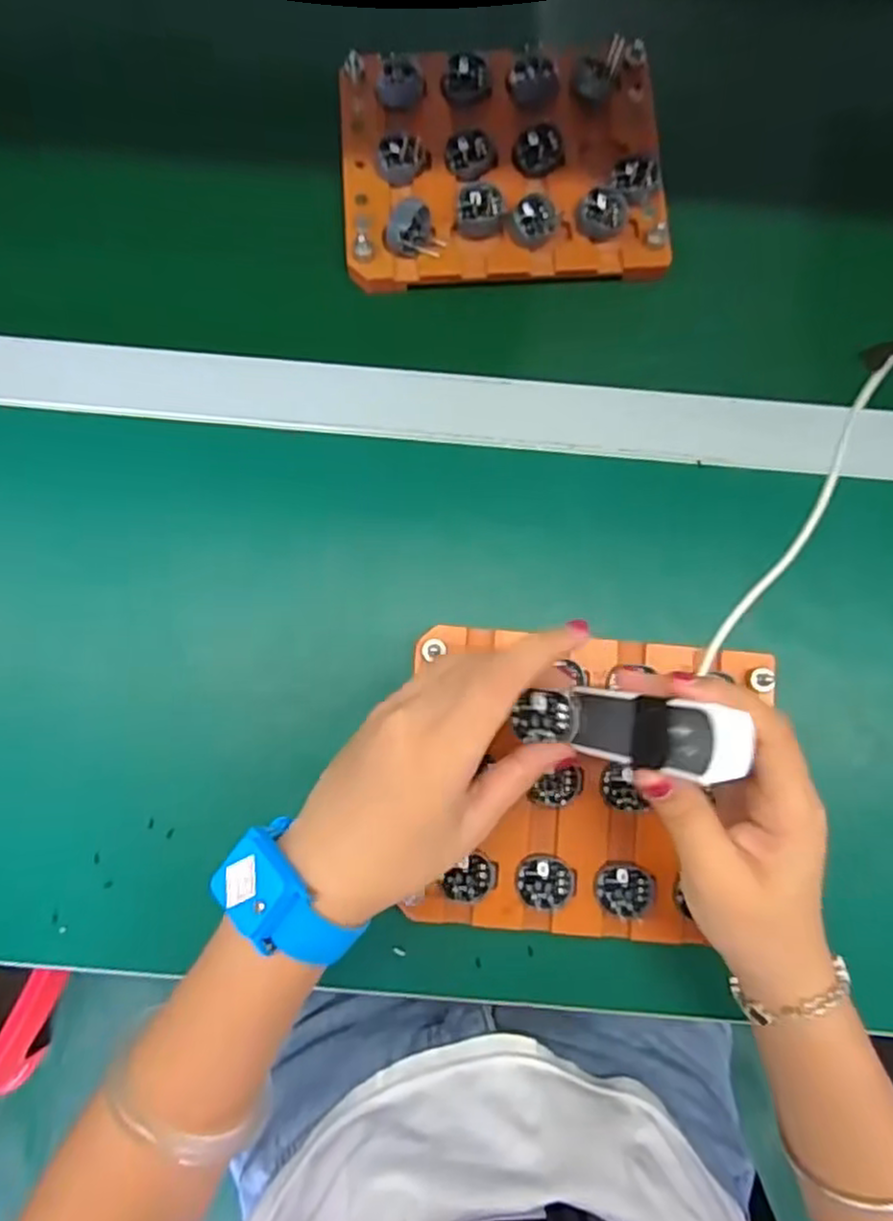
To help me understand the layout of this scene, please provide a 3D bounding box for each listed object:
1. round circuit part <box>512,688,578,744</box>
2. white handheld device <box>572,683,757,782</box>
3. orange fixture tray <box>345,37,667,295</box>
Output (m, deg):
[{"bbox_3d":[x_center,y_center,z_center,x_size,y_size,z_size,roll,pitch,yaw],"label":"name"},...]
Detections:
[{"bbox_3d":[0.043,0.046,0.303,0.027,0.007,0.023,-4,84,-2],"label":"round circuit part"},{"bbox_3d":[0.076,0.047,0.272,0.026,0.076,0.026,15,83,-27],"label":"white handheld device"},{"bbox_3d":[0.033,-0.265,0.413,0.185,0.023,0.139,-2,84,-2],"label":"orange fixture tray"}]

